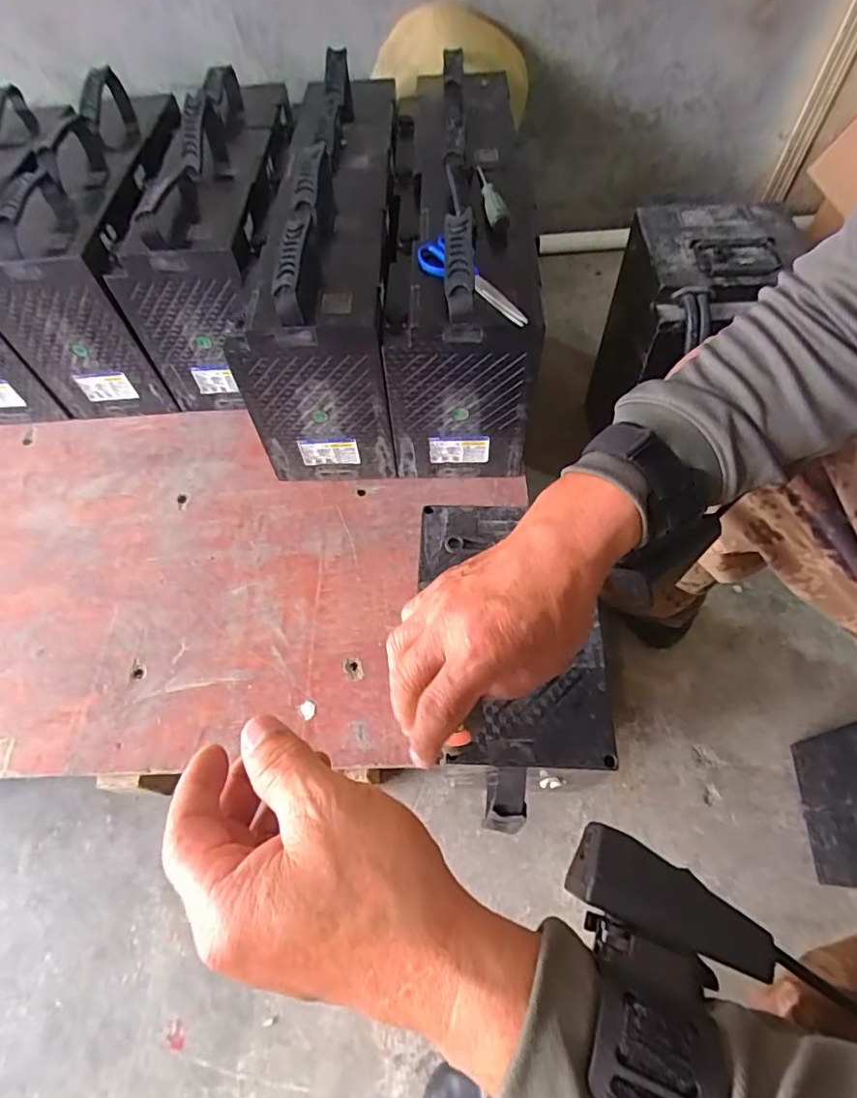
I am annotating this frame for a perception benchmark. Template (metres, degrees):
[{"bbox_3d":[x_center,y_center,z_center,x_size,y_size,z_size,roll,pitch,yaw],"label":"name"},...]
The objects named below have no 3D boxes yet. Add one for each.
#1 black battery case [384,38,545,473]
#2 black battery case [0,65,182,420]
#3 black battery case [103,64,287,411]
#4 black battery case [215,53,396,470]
[{"bbox_3d":[0.041,-0.443,0.820,0.181,0.280,0.609,-1,60,1],"label":"black battery case"},{"bbox_3d":[-0.492,-0.484,0.883,0.189,0.296,0.459,0,60,2],"label":"black battery case"},{"bbox_3d":[-0.316,-0.496,0.876,0.189,0.293,0.480,-1,60,1],"label":"black battery case"},{"bbox_3d":[-0.138,-0.428,0.828,0.176,0.300,0.589,-1,60,1],"label":"black battery case"}]

